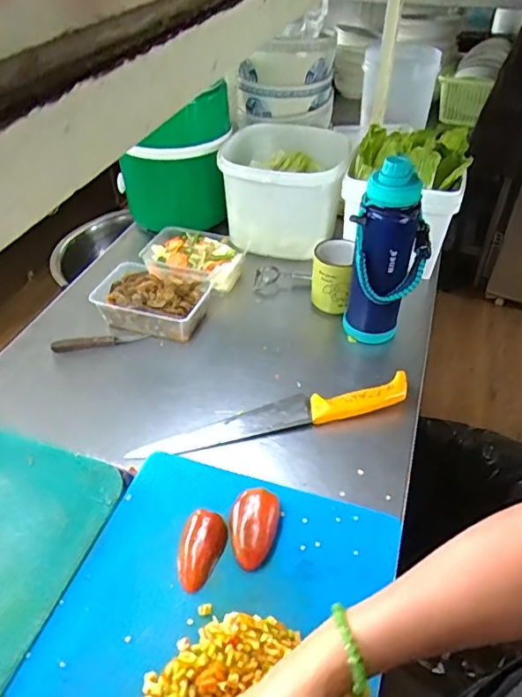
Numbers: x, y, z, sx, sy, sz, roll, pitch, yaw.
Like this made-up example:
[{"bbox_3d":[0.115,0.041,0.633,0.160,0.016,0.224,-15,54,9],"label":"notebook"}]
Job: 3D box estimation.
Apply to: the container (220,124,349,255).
[{"bbox_3d":[0.046,-0.300,0.988,0.211,0.169,0.226,6,42,8],"label":"container"}]

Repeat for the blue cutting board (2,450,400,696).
[{"bbox_3d":[-0.062,0.292,0.438,0.296,0.027,0.440,13,45,14],"label":"blue cutting board"}]

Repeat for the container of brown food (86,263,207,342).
[{"bbox_3d":[-0.166,-0.079,0.839,0.165,0.057,0.128,13,44,13],"label":"container of brown food"}]

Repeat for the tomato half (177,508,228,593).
[{"bbox_3d":[-0.062,0.205,0.538,0.047,0.020,0.079,7,43,7],"label":"tomato half"}]

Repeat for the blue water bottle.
[{"bbox_3d":[0.174,-0.112,0.726,0.098,0.272,0.073,14,45,14],"label":"blue water bottle"}]

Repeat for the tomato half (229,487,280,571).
[{"bbox_3d":[-0.007,0.182,0.548,0.049,0.033,0.084,2,43,2],"label":"tomato half"}]

